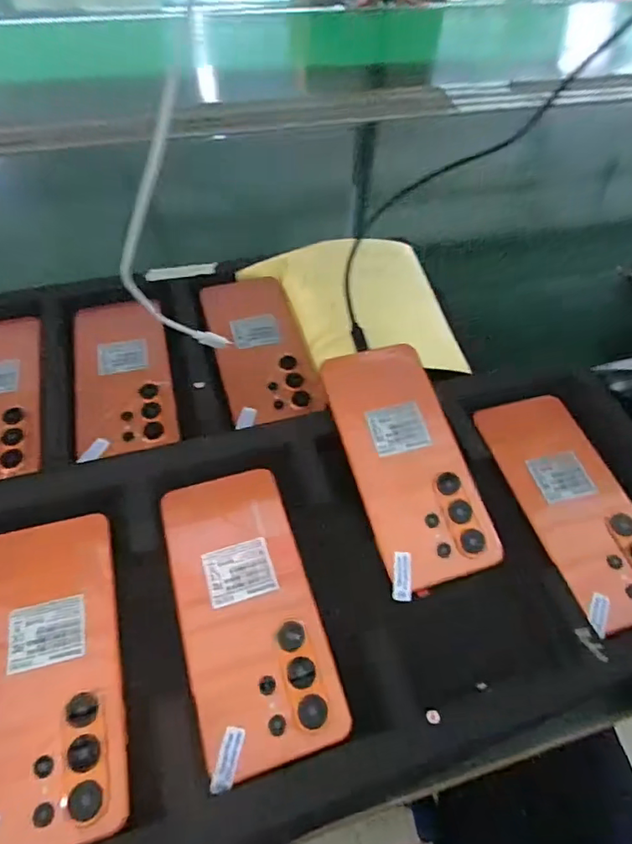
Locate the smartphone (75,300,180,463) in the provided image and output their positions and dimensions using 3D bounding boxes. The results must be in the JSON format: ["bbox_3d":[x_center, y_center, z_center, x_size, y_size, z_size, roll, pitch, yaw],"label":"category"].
[{"bbox_3d":[-0.165,-0.043,0.441,0.078,0.010,0.163,-11,55,-11],"label":"smartphone"}]

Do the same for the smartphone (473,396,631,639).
[{"bbox_3d":[0.182,0.054,0.367,0.078,0.016,0.173,-10,55,-10],"label":"smartphone"}]

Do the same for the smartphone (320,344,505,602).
[{"bbox_3d":[0.063,0.024,0.354,0.078,0.009,0.167,-12,69,-12],"label":"smartphone"}]

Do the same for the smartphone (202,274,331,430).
[{"bbox_3d":[-0.050,-0.070,0.465,0.080,0.011,0.164,-12,55,-12],"label":"smartphone"}]

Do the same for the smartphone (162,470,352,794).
[{"bbox_3d":[-0.041,0.107,0.308,0.076,0.006,0.167,-13,55,-13],"label":"smartphone"}]

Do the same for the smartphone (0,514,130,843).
[{"bbox_3d":[-0.148,0.133,0.278,0.077,0.010,0.164,-12,55,-12],"label":"smartphone"}]

